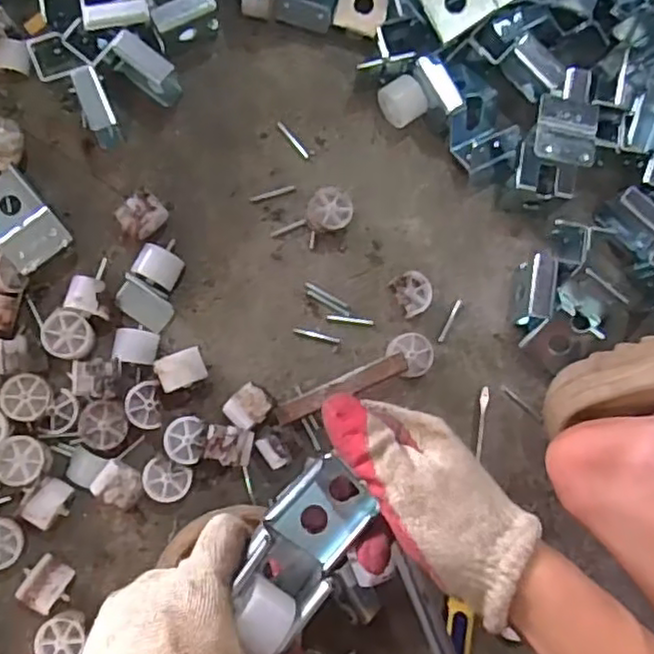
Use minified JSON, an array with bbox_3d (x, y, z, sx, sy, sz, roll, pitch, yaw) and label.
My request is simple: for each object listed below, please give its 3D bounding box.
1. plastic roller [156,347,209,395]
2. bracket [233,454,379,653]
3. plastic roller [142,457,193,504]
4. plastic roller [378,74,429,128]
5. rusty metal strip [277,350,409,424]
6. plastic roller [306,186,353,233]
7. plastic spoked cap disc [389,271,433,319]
[{"bbox_3d":[-0.110,0.033,0.516,0.035,0.036,0.026,-21,86,-8],"label":"plastic roller"},{"bbox_3d":[-0.015,0.119,0.367,0.047,0.039,0.112,38,42,0],"label":"bracket"},{"bbox_3d":[-0.121,0.116,0.517,0.035,0.024,0.030,21,82,-3],"label":"plastic roller"},{"bbox_3d":[0.062,-0.185,0.560,0.031,0.029,0.037,-33,88,-9],"label":"plastic roller"},{"bbox_3d":[0.011,0.046,0.513,0.105,0.011,0.016,-25,86,5],"label":"rusty metal strip"},{"bbox_3d":[0.002,-0.092,0.543,0.035,0.024,0.033,1,83,-6],"label":"plastic roller"},{"bbox_3d":[0.069,-0.027,0.545,0.027,0.023,0.034,-28,87,-8],"label":"plastic spoked cap disc"}]

